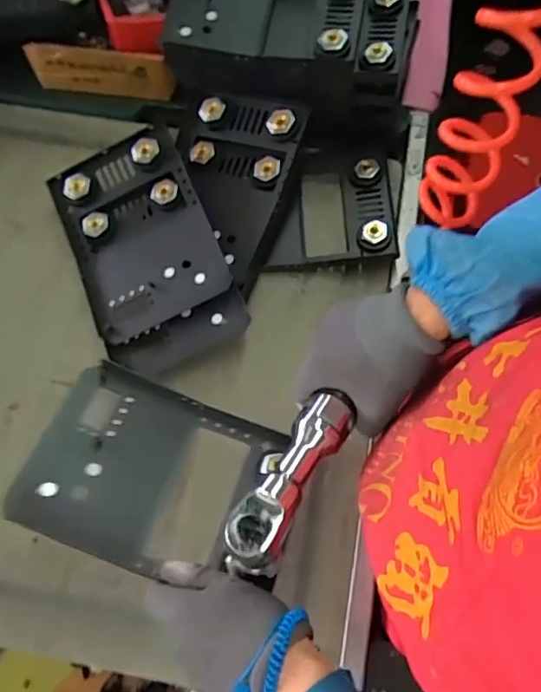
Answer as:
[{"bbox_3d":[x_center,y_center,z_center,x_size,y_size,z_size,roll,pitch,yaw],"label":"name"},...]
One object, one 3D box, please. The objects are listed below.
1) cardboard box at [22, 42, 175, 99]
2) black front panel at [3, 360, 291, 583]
[{"bbox_3d":[-0.216,-0.350,0.719,0.184,0.058,0.016,6,53,2],"label":"cardboard box"},{"bbox_3d":[-0.100,0.103,0.470,0.183,0.018,0.151,25,56,-5],"label":"black front panel"}]

